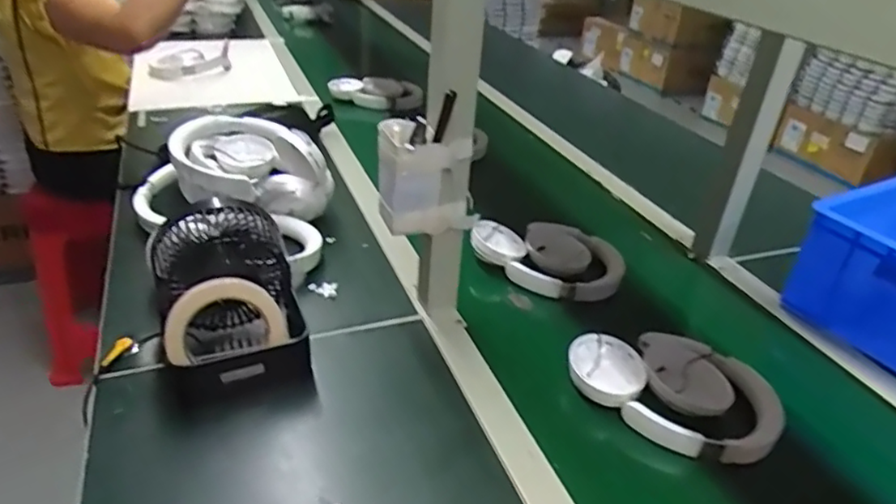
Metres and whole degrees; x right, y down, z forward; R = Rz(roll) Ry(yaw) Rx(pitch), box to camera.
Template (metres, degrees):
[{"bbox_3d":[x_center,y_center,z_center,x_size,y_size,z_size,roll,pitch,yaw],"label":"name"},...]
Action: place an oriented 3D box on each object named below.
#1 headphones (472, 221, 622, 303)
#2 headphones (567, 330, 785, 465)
[{"bbox_3d":[0.137,0.001,0.855,0.204,0.038,0.148,5,31,-1],"label":"headphones"},{"bbox_3d":[0.237,0.137,0.649,0.207,0.039,0.138,21,35,24],"label":"headphones"}]

